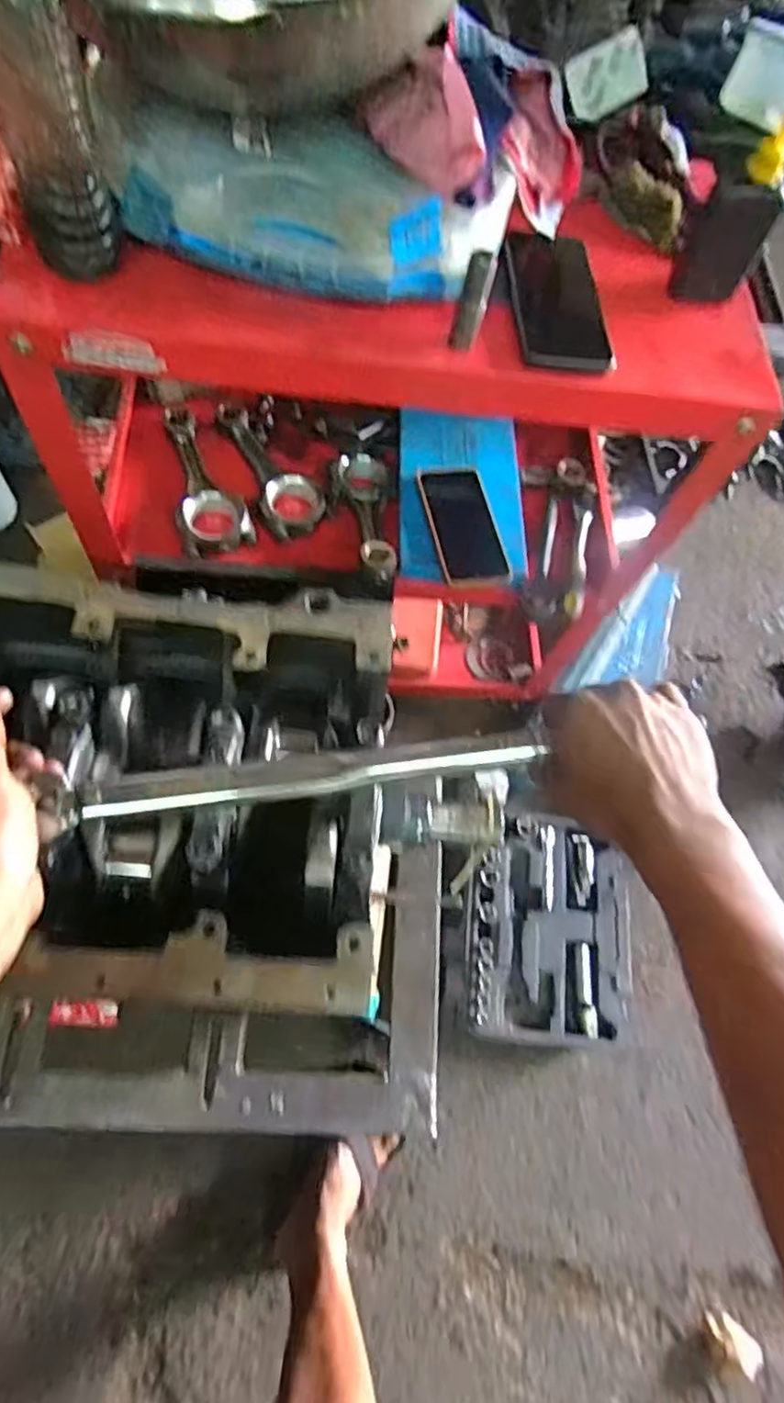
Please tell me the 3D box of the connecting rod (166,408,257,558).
[{"bbox_3d":[-0.240,-0.272,0.847,0.085,0.027,0.201,-20,72,-15],"label":"connecting rod"}]

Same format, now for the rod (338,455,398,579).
[{"bbox_3d":[-0.032,-0.229,0.836,0.070,0.034,0.203,-4,52,-5],"label":"rod"}]

